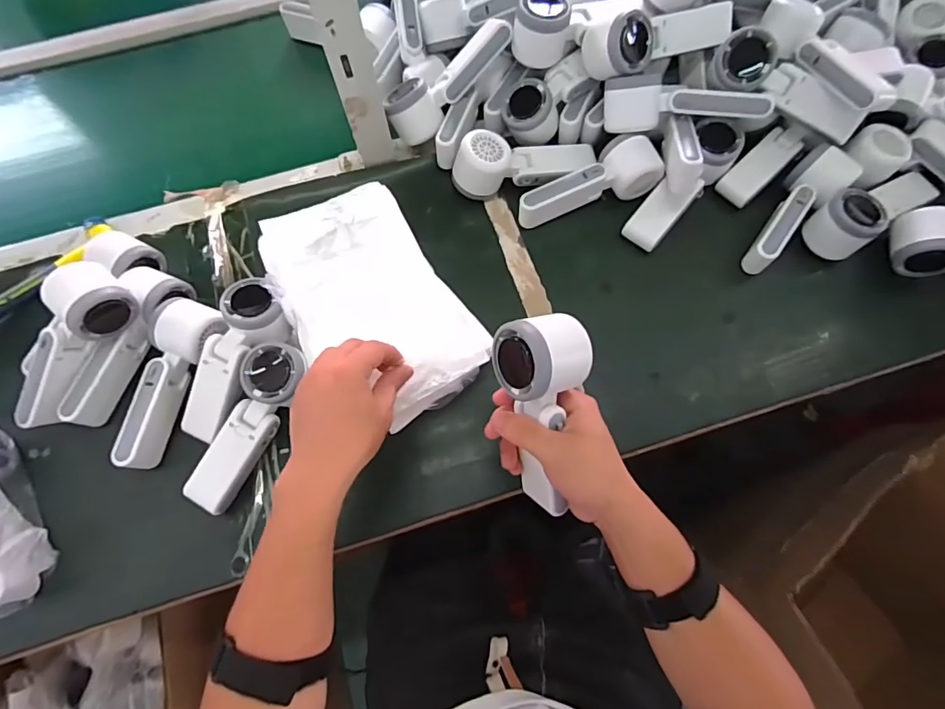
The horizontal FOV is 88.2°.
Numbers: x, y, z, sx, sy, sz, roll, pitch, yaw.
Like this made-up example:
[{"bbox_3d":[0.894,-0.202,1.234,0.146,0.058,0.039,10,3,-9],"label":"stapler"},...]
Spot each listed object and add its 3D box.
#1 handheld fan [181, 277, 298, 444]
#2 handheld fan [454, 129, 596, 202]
[{"bbox_3d":[-0.233,0.006,0.474,0.065,0.046,0.166,25,88,10],"label":"handheld fan"},{"bbox_3d":[0.060,-0.220,0.549,0.161,0.055,0.051,-8,70,-1],"label":"handheld fan"}]

